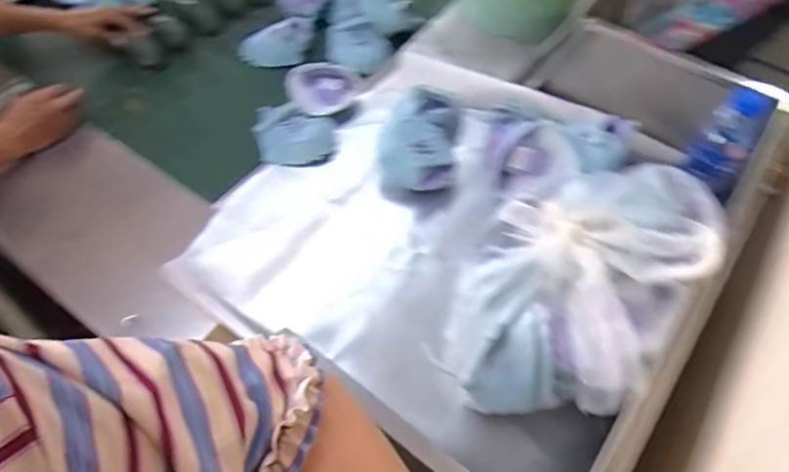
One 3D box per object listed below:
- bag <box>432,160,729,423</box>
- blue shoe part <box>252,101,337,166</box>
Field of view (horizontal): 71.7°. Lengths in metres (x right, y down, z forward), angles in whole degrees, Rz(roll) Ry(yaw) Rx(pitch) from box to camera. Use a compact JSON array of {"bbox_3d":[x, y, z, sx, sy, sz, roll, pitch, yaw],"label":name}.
[{"bbox_3d":[0.212,0.060,0.669,0.219,0.182,0.332,30,59,20],"label":"bag"},{"bbox_3d":[-0.174,-0.180,0.952,0.142,0.040,0.113,5,54,3],"label":"blue shoe part"}]

